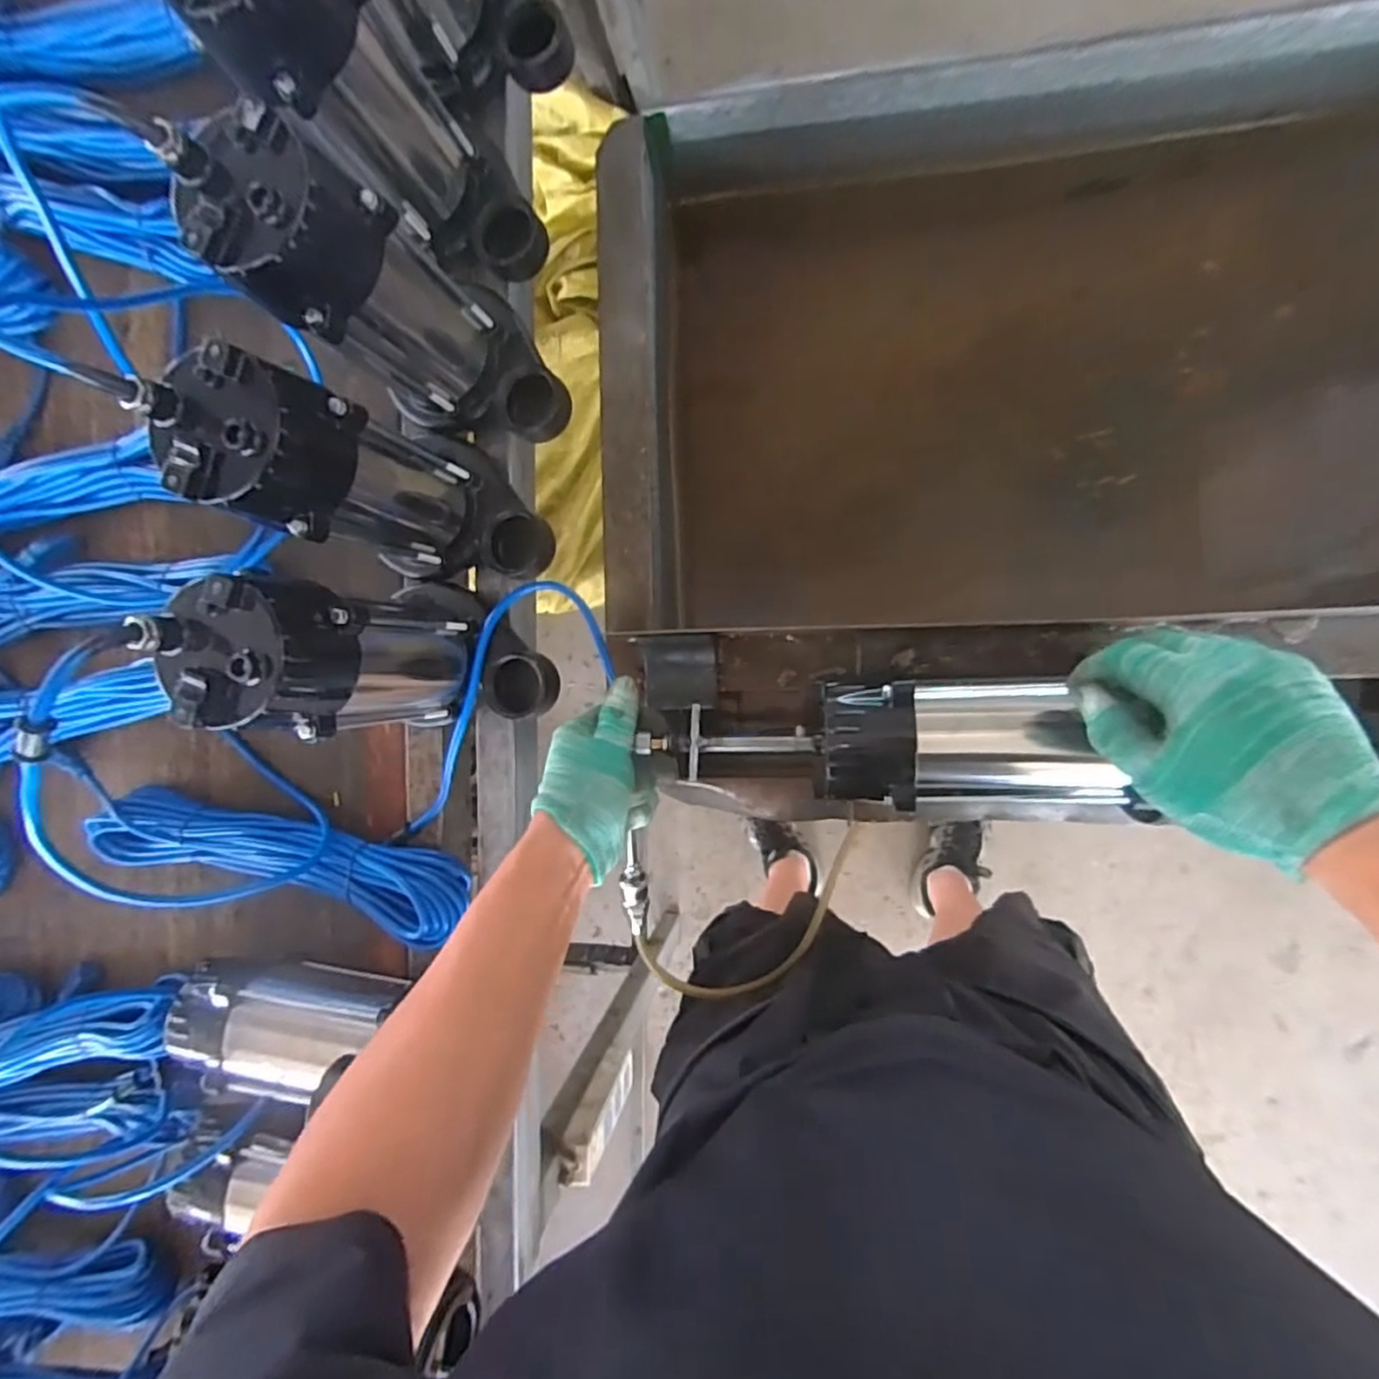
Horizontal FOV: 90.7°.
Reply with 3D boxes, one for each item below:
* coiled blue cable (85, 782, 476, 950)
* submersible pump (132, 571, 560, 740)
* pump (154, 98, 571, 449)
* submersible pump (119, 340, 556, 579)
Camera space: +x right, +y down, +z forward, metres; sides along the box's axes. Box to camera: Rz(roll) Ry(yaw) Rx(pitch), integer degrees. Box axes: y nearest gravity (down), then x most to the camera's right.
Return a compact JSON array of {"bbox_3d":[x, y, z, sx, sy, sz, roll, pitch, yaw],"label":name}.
[{"bbox_3d":[-0.360,0.151,0.597,0.337,0.071,0.071,11,94,9],"label":"coiled blue cable"},{"bbox_3d":[-0.202,-0.022,0.473,0.149,0.243,0.104,11,93,9],"label":"submersible pump"},{"bbox_3d":[-0.195,-0.251,0.459,0.115,0.221,0.142,-40,85,9],"label":"pump"},{"bbox_3d":[-0.201,-0.139,0.463,0.141,0.224,0.106,16,94,9],"label":"submersible pump"}]

